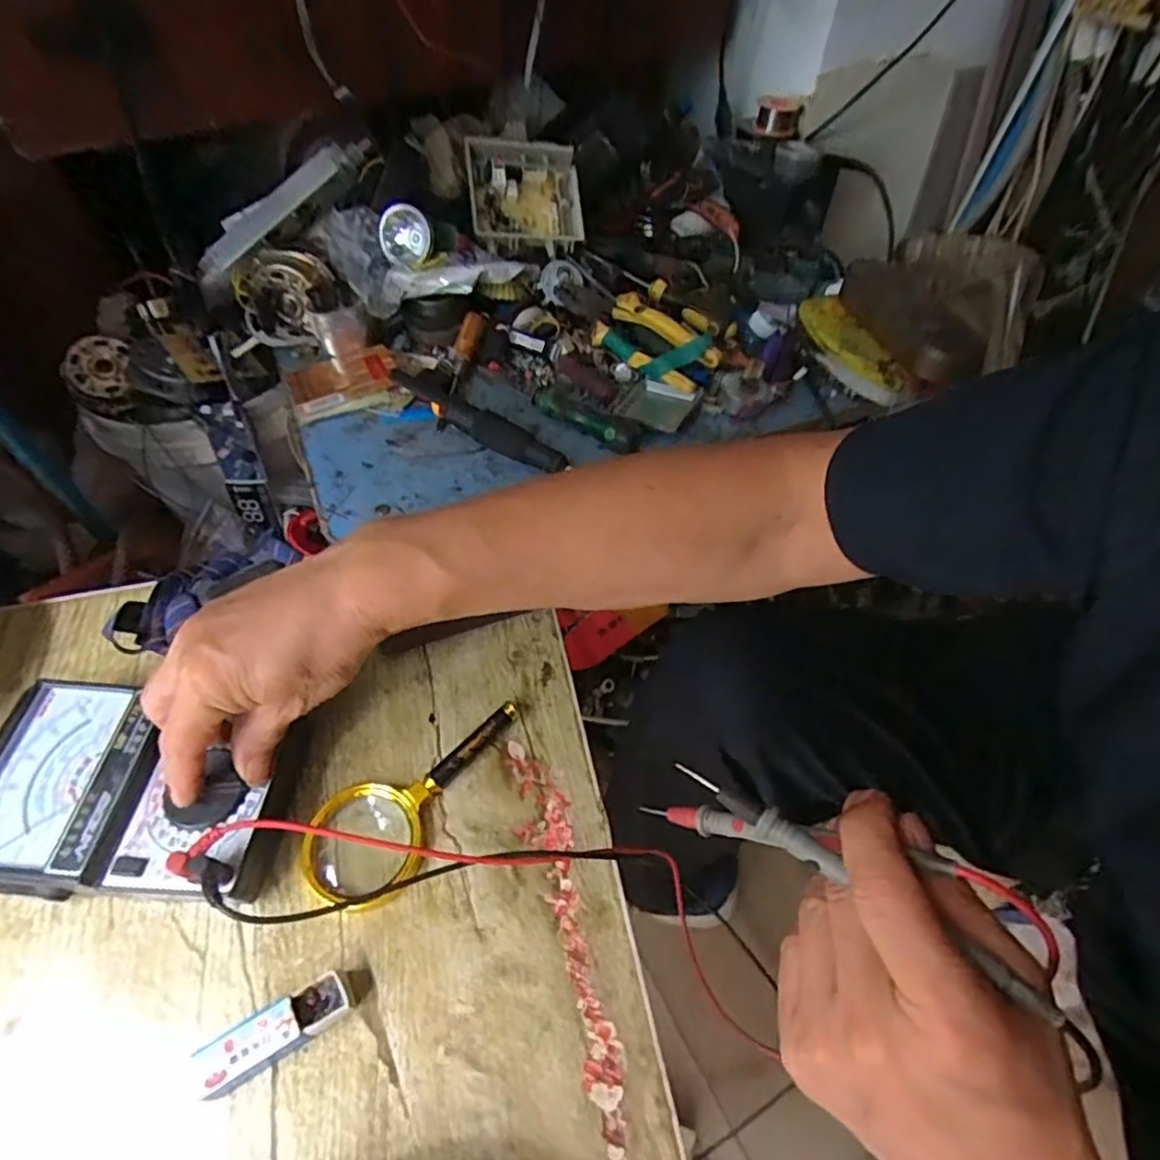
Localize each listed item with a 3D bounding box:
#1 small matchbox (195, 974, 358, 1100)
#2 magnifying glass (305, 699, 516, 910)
[{"bbox_3d":[-0.151,0.228,0.324,0.071,0.021,0.024,-27,60,-18],"label":"small matchbox"},{"bbox_3d":[-0.098,0.131,0.394,0.063,0.016,0.147,38,63,23],"label":"magnifying glass"}]

